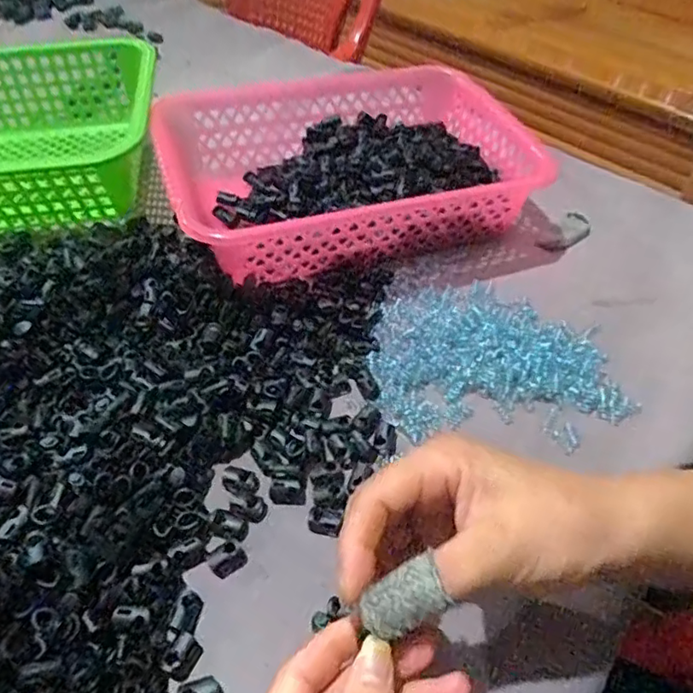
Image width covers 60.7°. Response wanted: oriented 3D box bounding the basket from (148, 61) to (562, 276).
[{"bbox_3d":[0.002,-0.156,0.524,0.298,0.078,0.208,-17,51,-14],"label":"basket"}]

